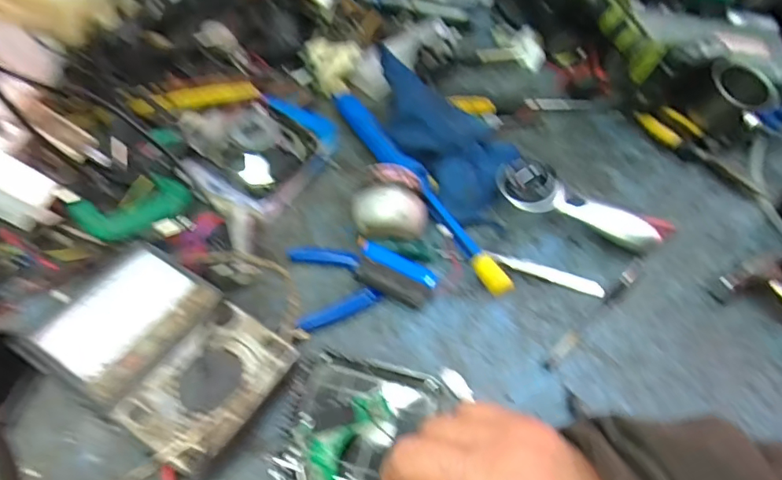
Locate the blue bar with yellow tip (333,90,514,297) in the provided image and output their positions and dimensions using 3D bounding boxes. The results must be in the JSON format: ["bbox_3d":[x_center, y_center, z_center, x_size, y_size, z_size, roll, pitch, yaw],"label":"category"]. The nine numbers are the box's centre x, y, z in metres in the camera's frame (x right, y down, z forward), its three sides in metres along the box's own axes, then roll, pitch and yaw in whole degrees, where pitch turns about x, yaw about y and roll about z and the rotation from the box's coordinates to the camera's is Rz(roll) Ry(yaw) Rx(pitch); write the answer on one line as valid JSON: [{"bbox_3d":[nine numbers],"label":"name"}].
[{"bbox_3d":[0.019,-0.066,0.518,0.030,0.040,0.313,-26,57,-20],"label":"blue bar with yellow tip"}]

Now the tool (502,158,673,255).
[{"bbox_3d":[0.183,-0.029,0.493,0.166,0.031,0.046,23,54,-2],"label":"tool"}]

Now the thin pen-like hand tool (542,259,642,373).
[{"bbox_3d":[0.181,0.061,0.446,0.150,0.012,0.012,-37,61,-26],"label":"thin pen-like hand tool"}]

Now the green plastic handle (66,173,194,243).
[{"bbox_3d":[-0.236,-0.027,0.477,0.097,0.022,0.064,-28,58,-21],"label":"green plastic handle"}]

